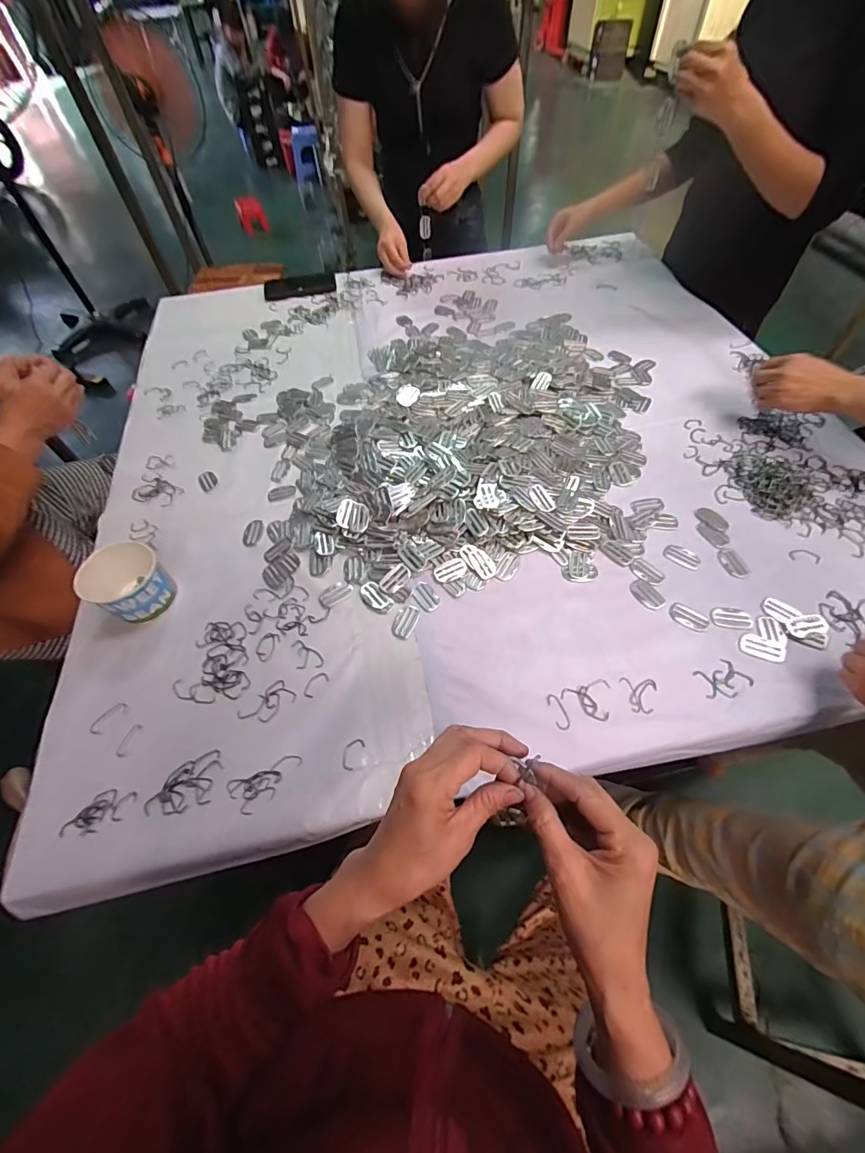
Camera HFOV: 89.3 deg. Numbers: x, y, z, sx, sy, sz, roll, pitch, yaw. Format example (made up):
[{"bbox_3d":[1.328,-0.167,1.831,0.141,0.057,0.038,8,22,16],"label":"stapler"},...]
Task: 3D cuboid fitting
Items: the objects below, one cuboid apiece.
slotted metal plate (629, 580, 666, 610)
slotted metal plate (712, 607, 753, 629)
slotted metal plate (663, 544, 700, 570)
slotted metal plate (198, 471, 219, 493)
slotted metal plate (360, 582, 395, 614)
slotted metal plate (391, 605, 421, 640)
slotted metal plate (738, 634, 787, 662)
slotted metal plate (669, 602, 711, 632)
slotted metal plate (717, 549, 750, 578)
[{"bbox_3d":[0.283,0.023,0.577,0.029,0.004,0.046,-36,61,-18],"label":"slotted metal plate"},{"bbox_3d":[0.377,0.052,0.550,0.045,0.004,0.028,8,58,10],"label":"slotted metal plate"},{"bbox_3d":[0.345,-0.028,0.605,0.046,0.004,0.031,33,65,23],"label":"slotted metal plate"},{"bbox_3d":[-0.373,-0.159,0.728,0.032,0.007,0.054,-35,61,-17],"label":"slotted metal plate"},{"bbox_3d":[-0.078,0.029,0.592,0.030,0.004,0.055,-40,63,-20],"label":"slotted metal plate"},{"bbox_3d":[-0.035,0.059,0.571,0.029,0.004,0.047,15,59,14],"label":"slotted metal plate"},{"bbox_3d":[0.398,0.086,0.528,0.049,0.004,0.029,21,61,17],"label":"slotted metal plate"},{"bbox_3d":[0.326,0.052,0.554,0.047,0.004,0.031,26,62,19],"label":"slotted metal plate"},{"bbox_3d":[0.409,-0.018,0.596,0.030,0.004,0.048,-12,57,-3],"label":"slotted metal plate"}]

